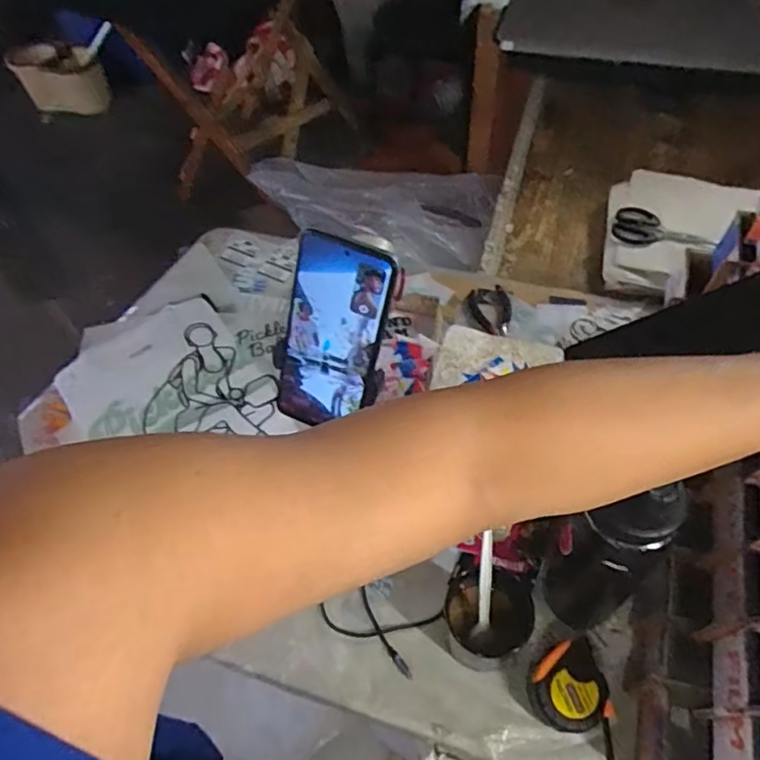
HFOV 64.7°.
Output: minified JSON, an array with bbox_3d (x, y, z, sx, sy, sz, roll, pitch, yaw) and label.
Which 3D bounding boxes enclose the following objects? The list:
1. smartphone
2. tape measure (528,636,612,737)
[{"bbox_3d":[-0.037,-0.030,0.460,0.078,0.163,0.010,21,37,11],"label":"smartphone"},{"bbox_3d":[0.180,0.296,0.577,0.070,0.050,0.070,-2,57,3],"label":"tape measure"}]

